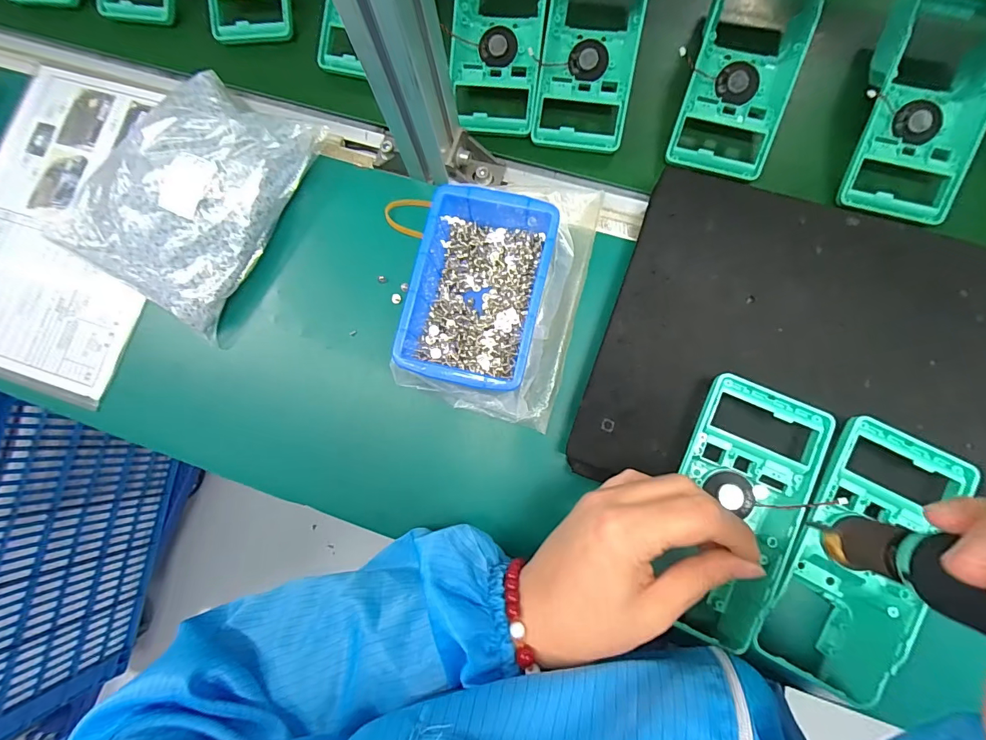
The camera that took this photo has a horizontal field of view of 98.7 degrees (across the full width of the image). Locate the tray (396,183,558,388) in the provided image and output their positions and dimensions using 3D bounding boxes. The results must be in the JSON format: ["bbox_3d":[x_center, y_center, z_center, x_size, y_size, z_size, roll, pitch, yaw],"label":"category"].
[{"bbox_3d":[-0.011,-0.062,0.338,0.107,0.049,0.148,12,84,6],"label":"tray"}]

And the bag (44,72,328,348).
[{"bbox_3d":[-0.280,-0.166,0.378,0.184,0.050,0.210,27,86,8],"label":"bag"}]

